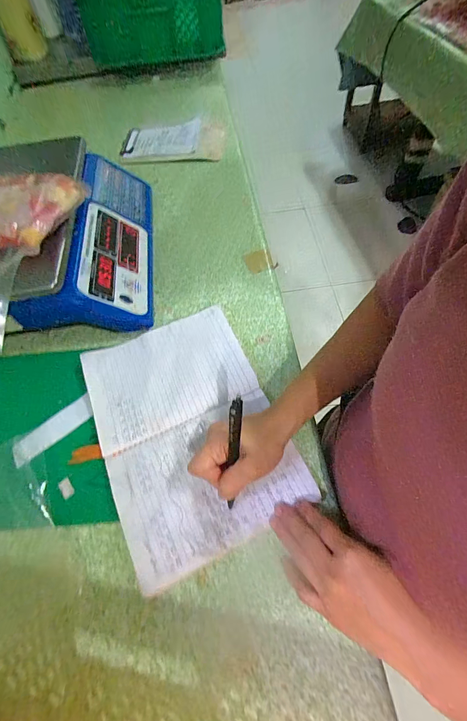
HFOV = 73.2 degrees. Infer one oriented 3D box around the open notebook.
[{"bbox_3d":[-0.055,0.070,0.375,0.195,0.018,0.276,-23,61,-9],"label":"open notebook"}]

